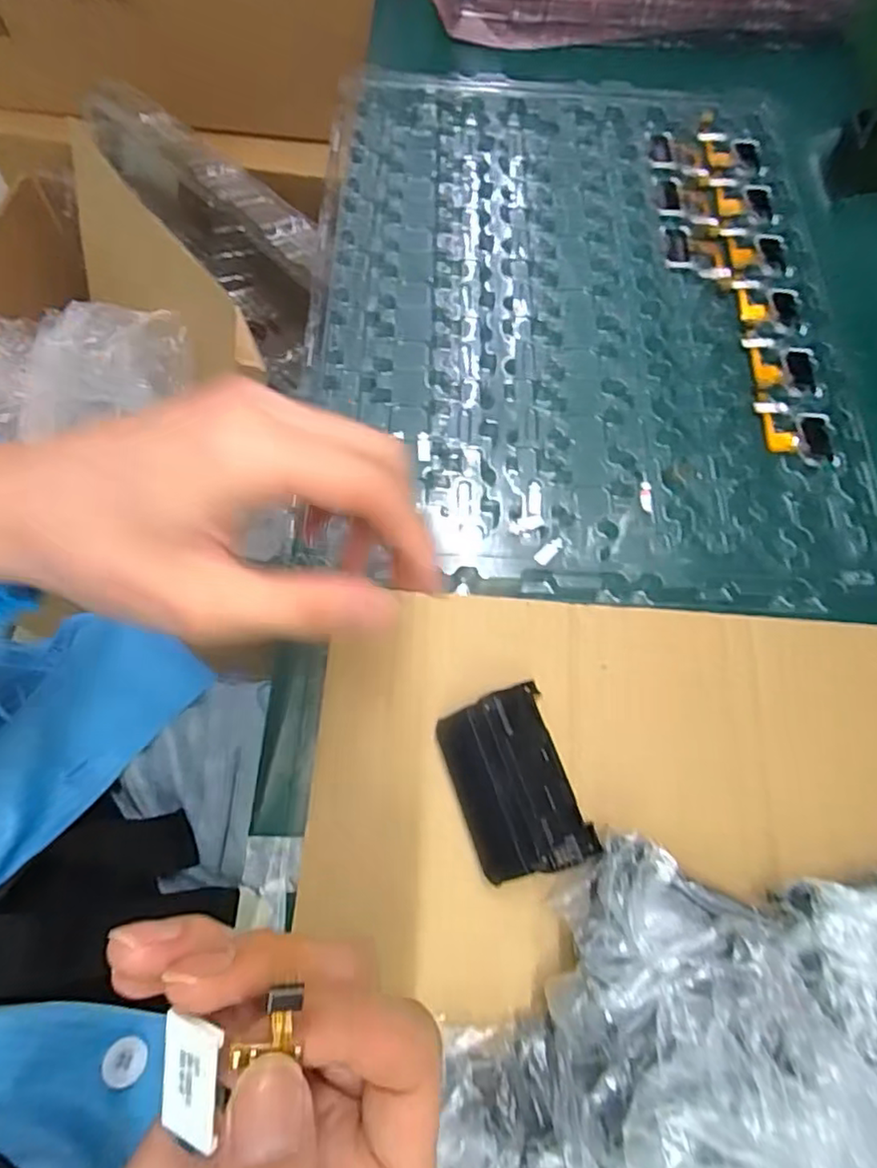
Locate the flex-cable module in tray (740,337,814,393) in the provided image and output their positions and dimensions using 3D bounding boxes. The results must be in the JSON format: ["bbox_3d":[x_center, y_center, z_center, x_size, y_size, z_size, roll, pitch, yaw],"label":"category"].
[{"bbox_3d":[0.193,-0.123,0.363,0.039,0.004,0.033,9,68,1],"label":"flex-cable module in tray"}]

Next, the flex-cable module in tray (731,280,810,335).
[{"bbox_3d":[0.196,-0.164,0.378,0.037,0.004,0.039,3,68,-1],"label":"flex-cable module in tray"}]

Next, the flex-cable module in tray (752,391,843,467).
[{"bbox_3d":[0.195,-0.084,0.353,0.037,0.010,0.048,-1,68,-3],"label":"flex-cable module in tray"}]

